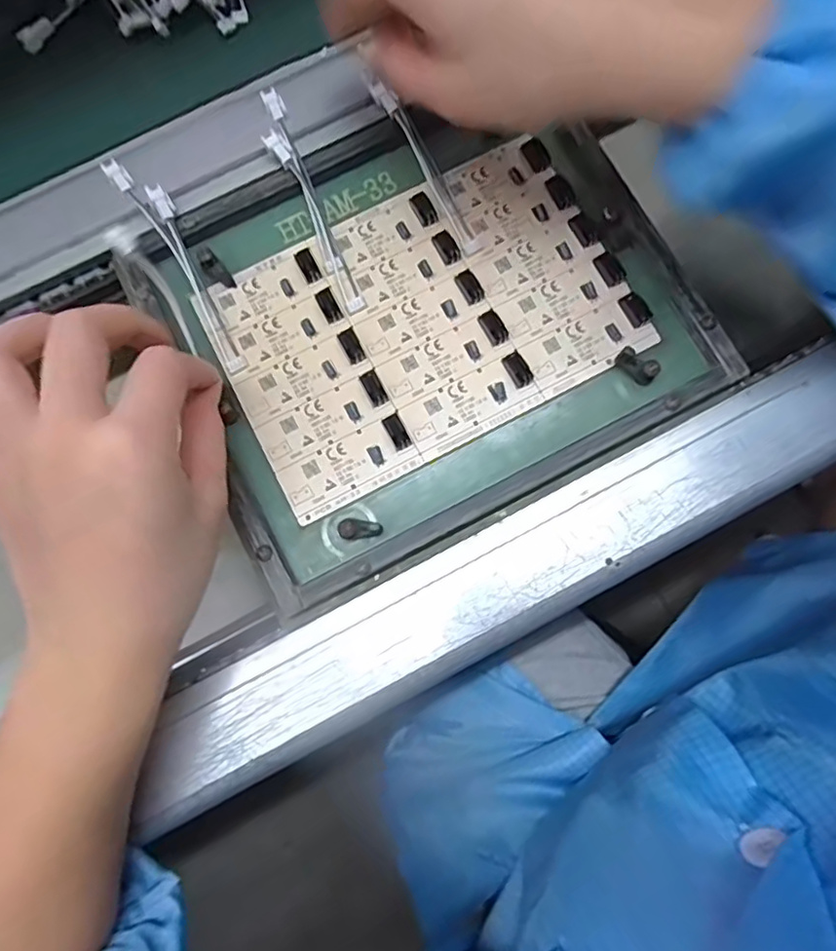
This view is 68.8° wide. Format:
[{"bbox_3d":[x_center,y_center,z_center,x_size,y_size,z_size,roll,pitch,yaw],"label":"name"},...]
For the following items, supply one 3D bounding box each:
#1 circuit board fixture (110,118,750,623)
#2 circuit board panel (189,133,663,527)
[{"bbox_3d":[0.004,-0.077,0.298,0.232,0.014,0.194,-27,80,-4],"label":"circuit board fixture"},{"bbox_3d":[0.002,-0.077,0.301,0.193,0.006,0.127,-27,80,-4],"label":"circuit board panel"}]

